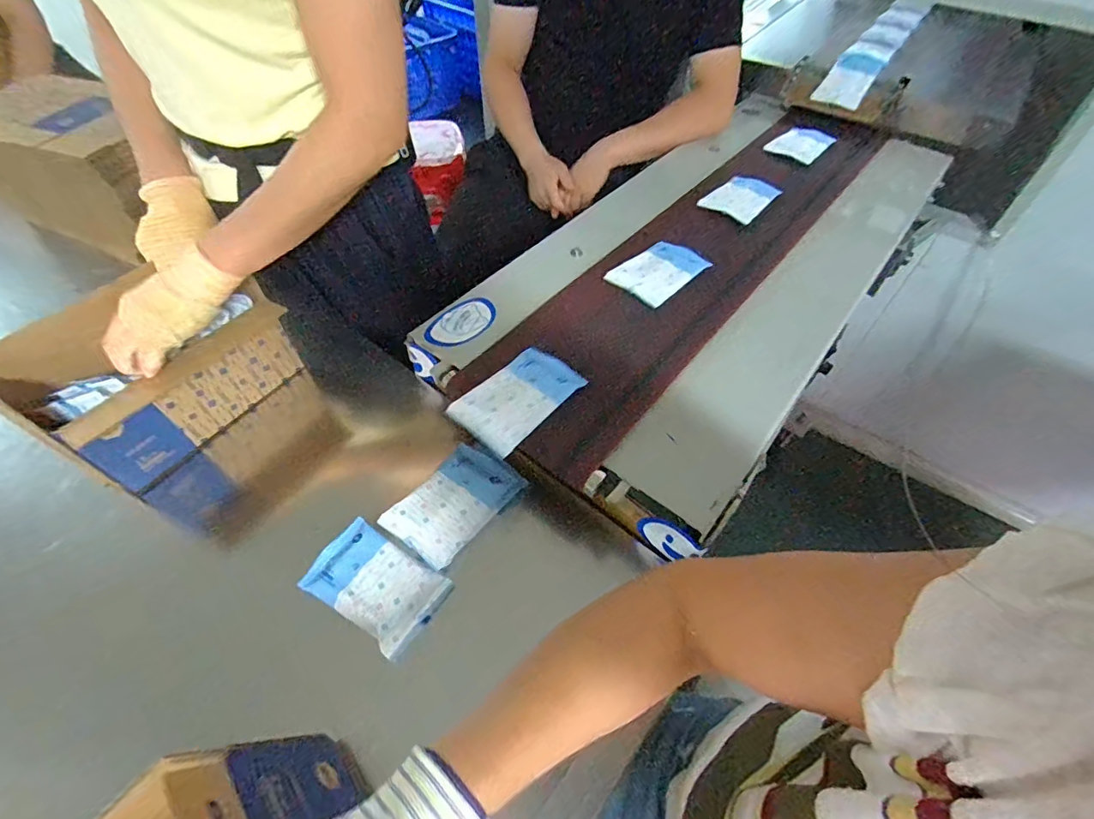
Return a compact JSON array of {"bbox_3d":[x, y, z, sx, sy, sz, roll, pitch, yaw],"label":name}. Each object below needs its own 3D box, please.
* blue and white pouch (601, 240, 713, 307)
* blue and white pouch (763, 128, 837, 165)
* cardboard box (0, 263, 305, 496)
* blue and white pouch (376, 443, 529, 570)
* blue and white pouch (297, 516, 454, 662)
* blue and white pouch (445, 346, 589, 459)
[{"bbox_3d":[0.157,-0.194,0.681,0.131,0.012,0.089,-37,62,-24],"label":"blue and white pouch"},{"bbox_3d":[0.468,-0.496,0.909,0.095,0.022,0.098,34,60,22],"label":"blue and white pouch"},{"bbox_3d":[-0.453,-0.052,0.581,0.136,0.153,0.244,25,57,17],"label":"cardboard box"},{"bbox_3d":[-0.099,0.098,0.539,0.088,0.018,0.135,33,60,22],"label":"blue and white pouch"},{"bbox_3d":[-0.175,0.175,0.500,0.133,0.022,0.082,28,58,19],"label":"blue and white pouch"},{"bbox_3d":[-0.029,-0.018,0.542,0.085,0.016,0.137,35,61,23],"label":"blue and white pouch"}]

